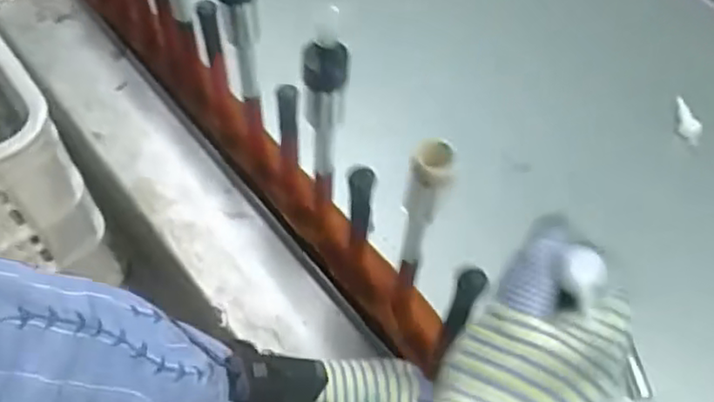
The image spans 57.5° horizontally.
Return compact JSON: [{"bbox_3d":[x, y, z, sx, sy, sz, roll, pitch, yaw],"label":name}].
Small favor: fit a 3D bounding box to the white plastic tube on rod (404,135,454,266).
[{"bbox_3d":[0.043,0.002,0.429,0.025,0.123,0.023,16,56,6],"label":"white plastic tube on rod"}]

